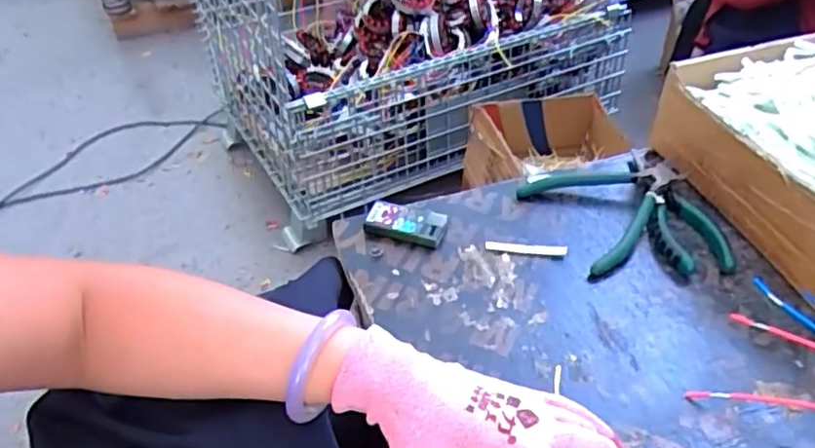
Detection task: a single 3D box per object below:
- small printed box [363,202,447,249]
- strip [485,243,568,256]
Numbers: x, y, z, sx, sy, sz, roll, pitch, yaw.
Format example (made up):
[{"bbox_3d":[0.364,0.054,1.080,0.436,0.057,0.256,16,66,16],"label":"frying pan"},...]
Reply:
[{"bbox_3d":[0.000,-0.001,0.564,0.069,0.015,0.037,14,43,14],"label":"small printed box"},{"bbox_3d":[0.100,0.021,0.542,0.068,0.004,0.009,4,42,3],"label":"strip"}]

